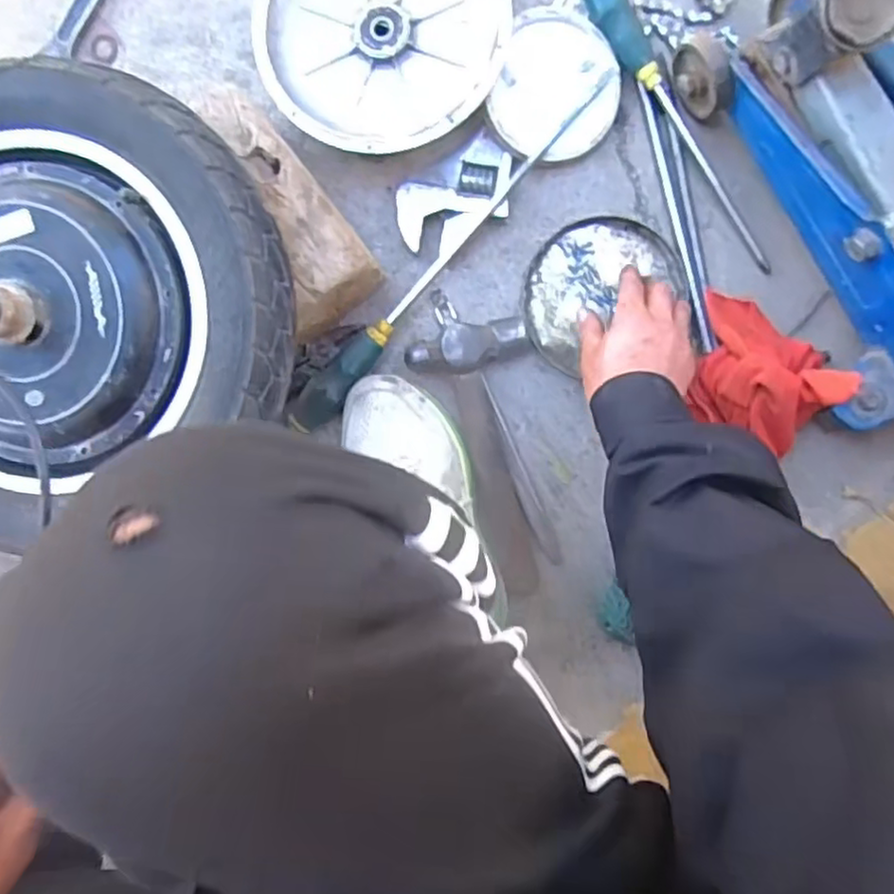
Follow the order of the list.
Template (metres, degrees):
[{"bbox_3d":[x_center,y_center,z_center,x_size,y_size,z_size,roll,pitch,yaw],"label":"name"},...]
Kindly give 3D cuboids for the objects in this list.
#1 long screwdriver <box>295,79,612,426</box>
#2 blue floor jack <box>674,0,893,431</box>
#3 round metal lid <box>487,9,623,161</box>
[{"bbox_3d":[-0.003,-0.177,0.613,0.039,0.035,0.410,41,96,-2],"label":"long screwdriver"},{"bbox_3d":[0.342,-0.184,0.541,0.147,0.148,0.394,-24,95,5],"label":"blue floor jack"},{"bbox_3d":[0.099,-0.316,0.594,0.107,0.017,0.124,20,95,-2],"label":"round metal lid"}]

